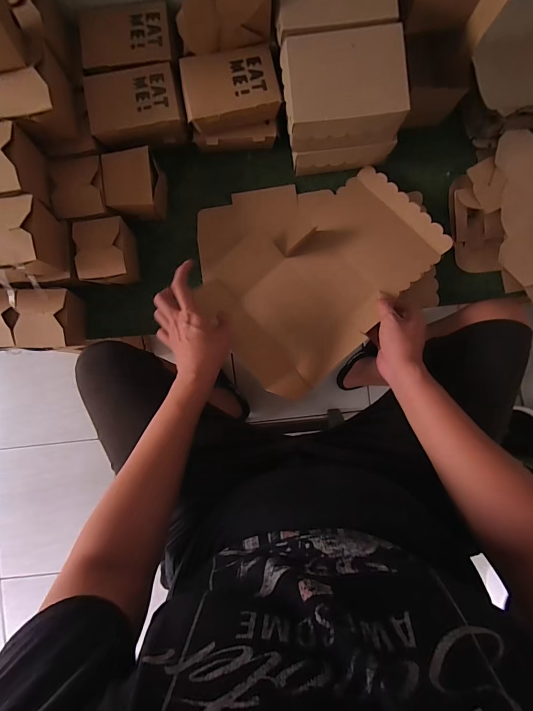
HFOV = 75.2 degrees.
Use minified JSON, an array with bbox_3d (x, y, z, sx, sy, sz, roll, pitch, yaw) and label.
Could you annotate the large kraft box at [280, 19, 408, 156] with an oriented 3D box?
[{"bbox_3d":[0.113,-0.395,0.517,0.170,0.057,0.135,-7,88,3],"label":"large kraft box"}]

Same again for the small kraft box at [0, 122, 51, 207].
[{"bbox_3d":[-0.390,-0.278,0.522,0.083,0.082,0.101,-10,88,3],"label":"small kraft box"}]

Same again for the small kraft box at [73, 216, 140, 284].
[{"bbox_3d":[-0.273,-0.175,0.599,0.093,0.083,0.103,1,89,3],"label":"small kraft box"}]

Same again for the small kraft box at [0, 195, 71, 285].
[{"bbox_3d":[-0.372,-0.168,0.528,0.093,0.096,0.113,-4,88,3],"label":"small kraft box"}]

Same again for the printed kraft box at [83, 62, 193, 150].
[{"bbox_3d":[-0.211,-0.402,0.571,0.150,0.065,0.103,-13,88,3],"label":"printed kraft box"}]

